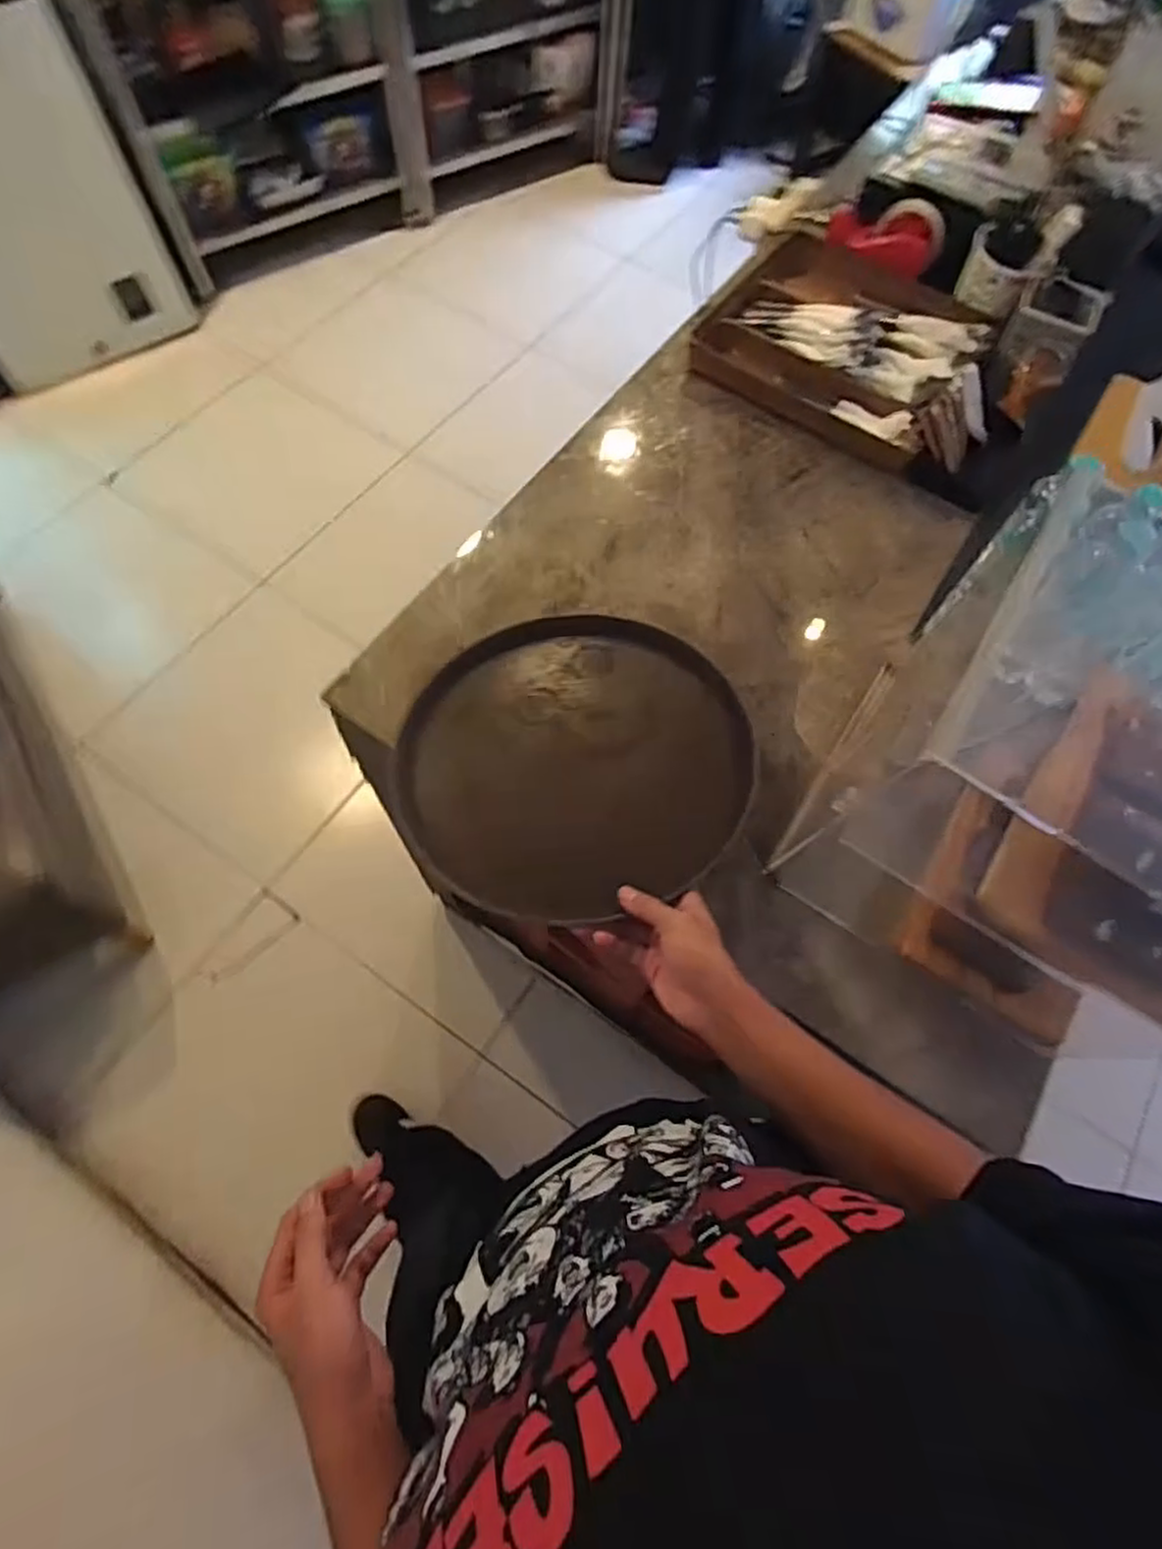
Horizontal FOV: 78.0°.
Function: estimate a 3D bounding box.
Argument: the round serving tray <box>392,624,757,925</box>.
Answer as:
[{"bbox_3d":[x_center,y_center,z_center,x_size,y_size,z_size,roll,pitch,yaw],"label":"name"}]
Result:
[{"bbox_3d":[-0.013,-0.018,0.725,0.327,0.033,0.317,-2,72,7],"label":"round serving tray"}]

